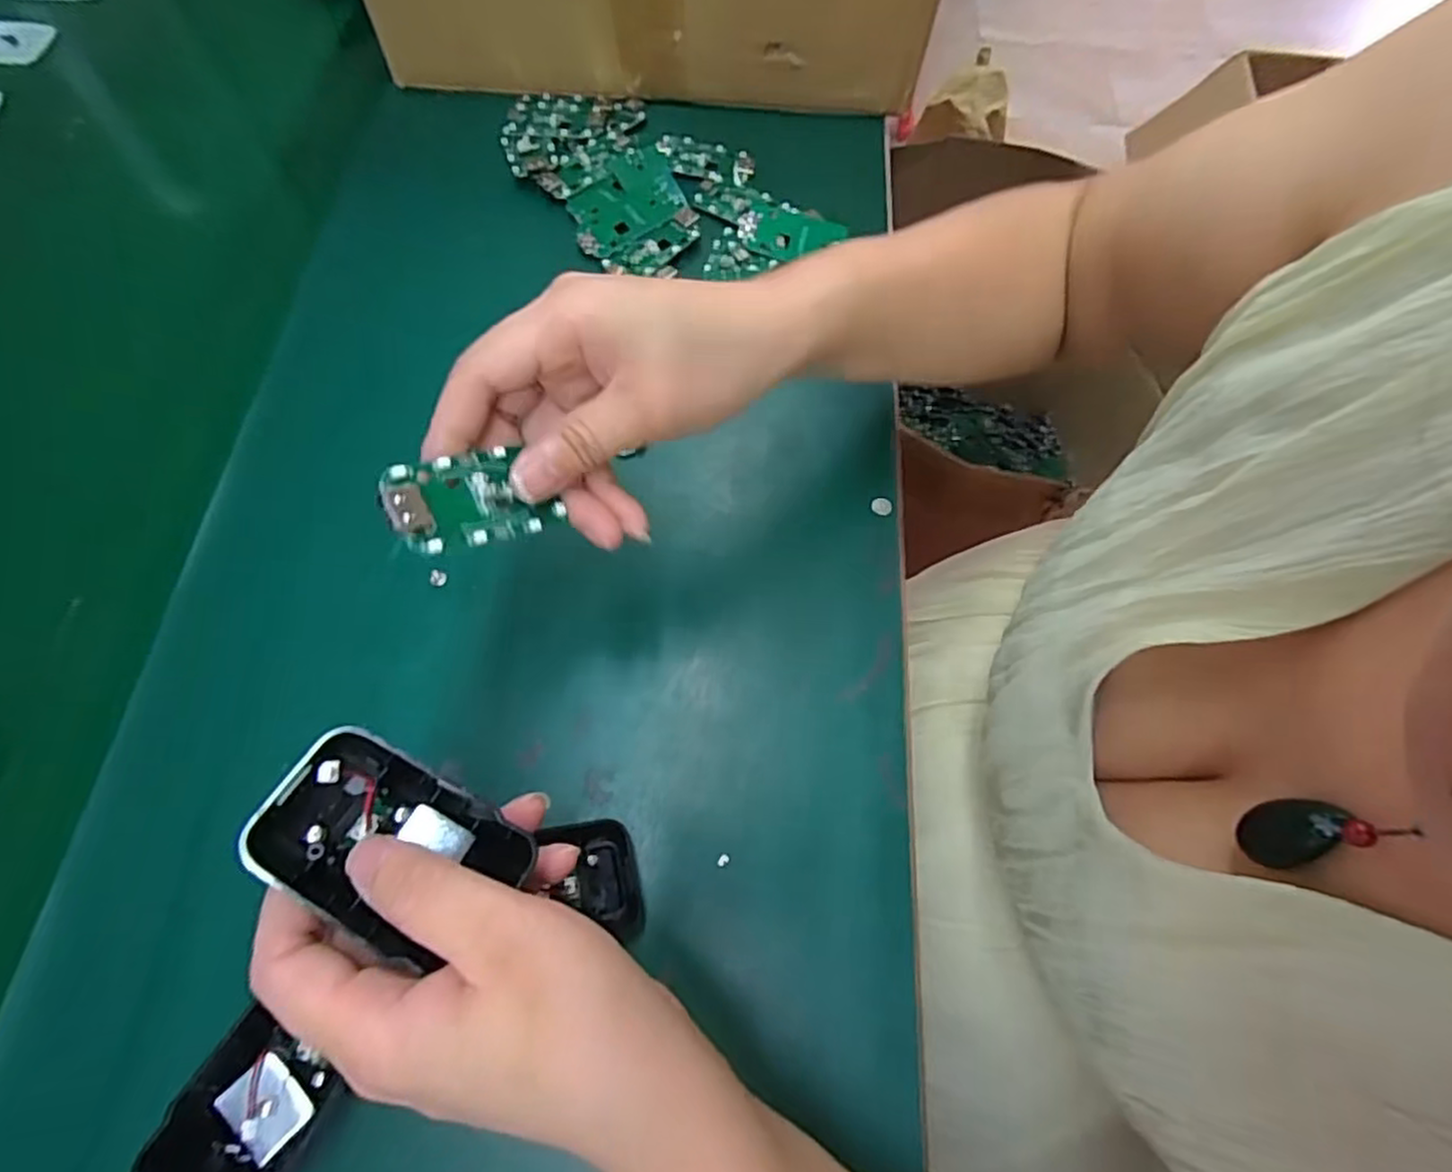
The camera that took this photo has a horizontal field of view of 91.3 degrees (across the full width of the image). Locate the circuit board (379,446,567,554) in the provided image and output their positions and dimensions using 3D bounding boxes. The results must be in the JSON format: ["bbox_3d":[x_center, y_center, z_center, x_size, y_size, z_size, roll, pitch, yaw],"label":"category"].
[{"bbox_3d":[-0.081,-0.028,0.229,0.061,0.005,0.031,-22,84,-51],"label":"circuit board"}]

